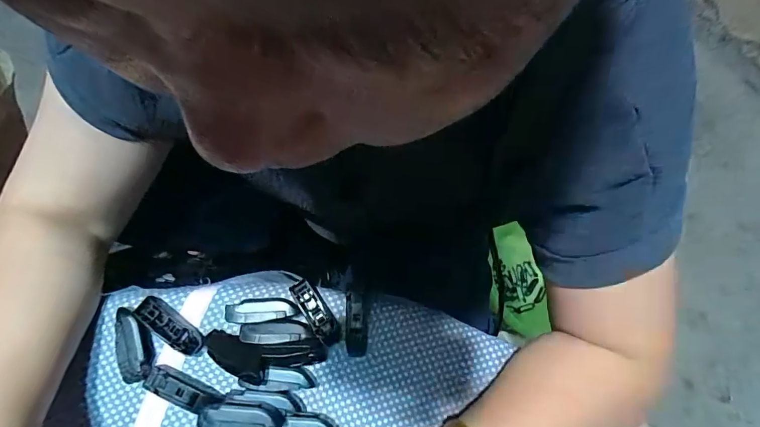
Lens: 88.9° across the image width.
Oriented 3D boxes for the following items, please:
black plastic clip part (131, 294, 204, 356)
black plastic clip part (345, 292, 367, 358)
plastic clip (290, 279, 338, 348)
[{"bbox_3d":[-0.158,0.086,0.292,0.055,0.014,0.018,36,76,4],"label":"black plastic clip part"},{"bbox_3d":[-0.019,0.087,0.304,0.016,0.008,0.048,0,76,-5],"label":"black plastic clip part"},{"bbox_3d":[-0.050,0.078,0.304,0.016,0.009,0.054,-33,81,-11],"label":"plastic clip"}]

